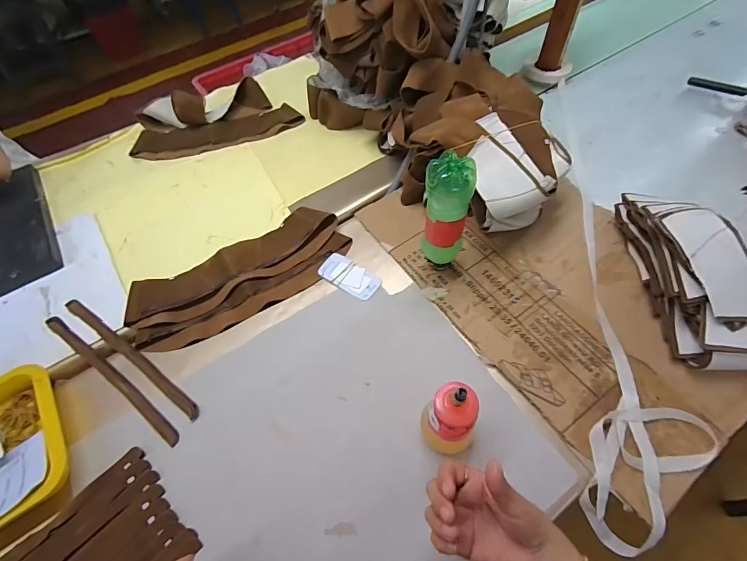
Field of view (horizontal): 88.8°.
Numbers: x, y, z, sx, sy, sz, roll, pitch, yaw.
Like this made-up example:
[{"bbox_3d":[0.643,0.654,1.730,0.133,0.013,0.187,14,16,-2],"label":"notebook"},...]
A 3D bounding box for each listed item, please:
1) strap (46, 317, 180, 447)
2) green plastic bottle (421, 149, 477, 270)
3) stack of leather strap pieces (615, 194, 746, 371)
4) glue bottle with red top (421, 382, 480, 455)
[{"bbox_3d":[-0.391,0.140,0.563,0.310,0.010,0.018,31,65,19],"label":"strap"},{"bbox_3d":[0.102,-0.084,0.544,0.060,0.205,0.065,11,60,9],"label":"green plastic bottle"},{"bbox_3d":[0.440,-0.017,0.528,0.101,0.106,0.278,-5,59,0],"label":"stack of leather strap pieces"},{"bbox_3d":[0.091,0.159,0.431,0.060,0.156,0.056,-1,59,2],"label":"glue bottle with red top"}]

